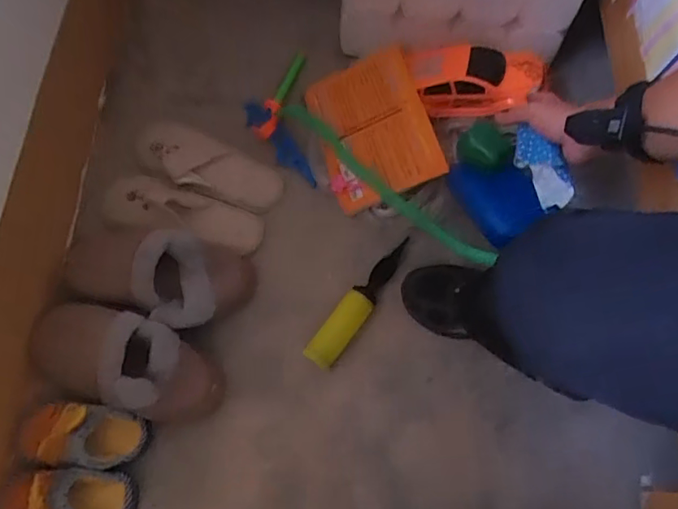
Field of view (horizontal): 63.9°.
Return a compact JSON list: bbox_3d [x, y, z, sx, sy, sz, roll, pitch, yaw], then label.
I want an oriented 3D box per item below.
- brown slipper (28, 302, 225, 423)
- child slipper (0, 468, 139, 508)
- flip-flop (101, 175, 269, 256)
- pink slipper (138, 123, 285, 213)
[{"bbox_3d":[-0.293,0.147,0.747,0.268,0.076,0.121,19,68,9],"label":"brown slipper"},{"bbox_3d":[-0.353,0.312,0.683,0.172,0.069,0.079,0,66,1],"label":"child slipper"},{"bbox_3d":[-0.237,-0.065,0.858,0.234,0.060,0.088,13,67,7],"label":"flip-flop"},{"bbox_3d":[-0.215,-0.142,0.890,0.258,0.059,0.085,18,68,8],"label":"pink slipper"}]

